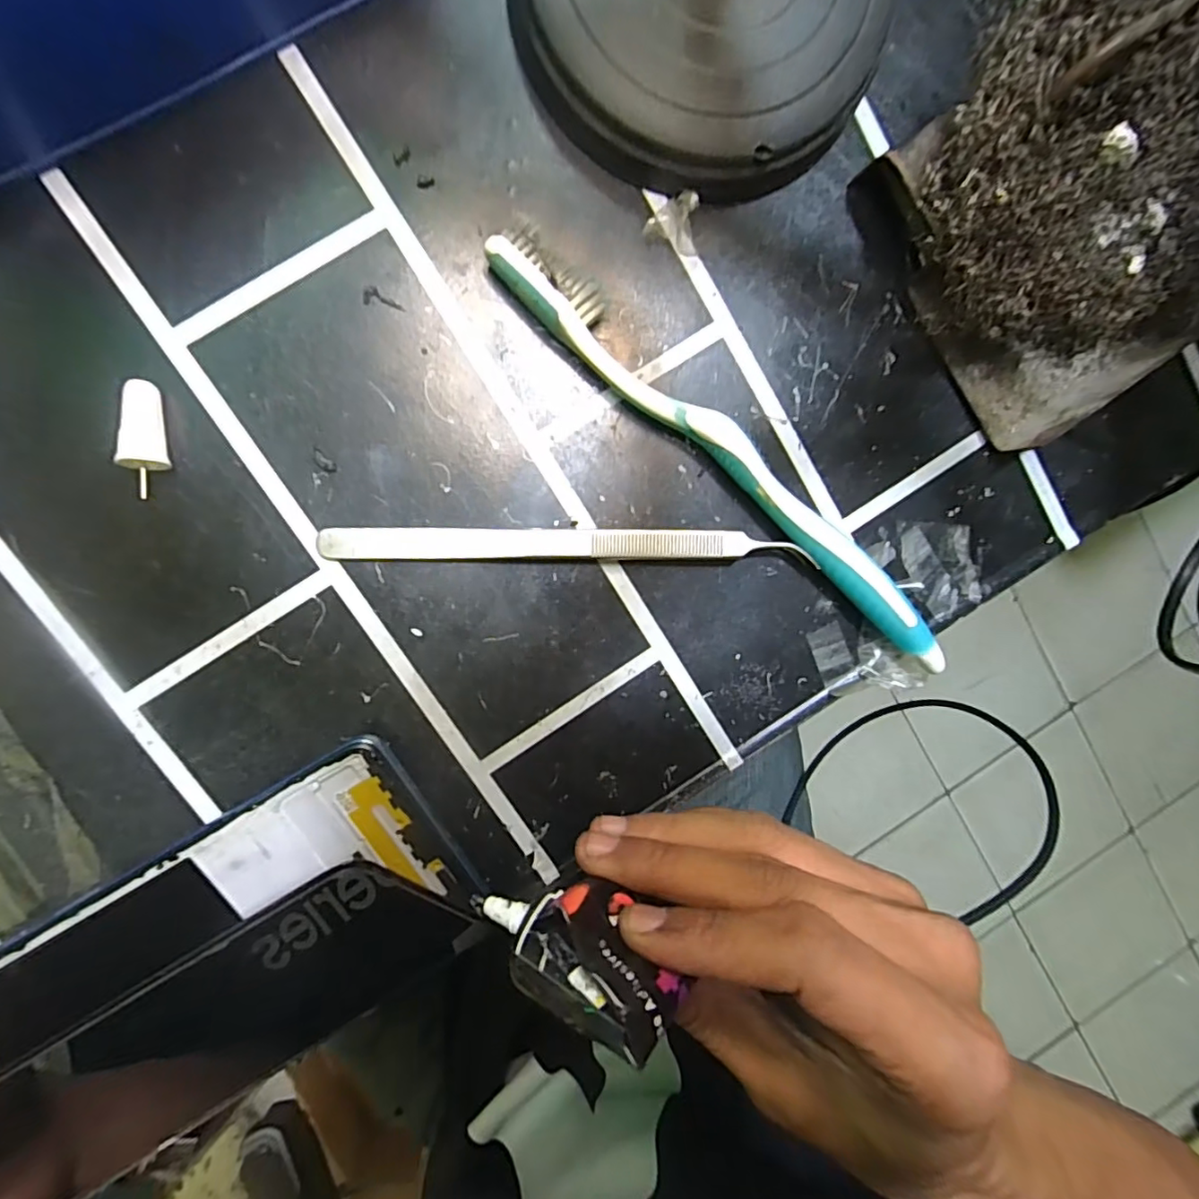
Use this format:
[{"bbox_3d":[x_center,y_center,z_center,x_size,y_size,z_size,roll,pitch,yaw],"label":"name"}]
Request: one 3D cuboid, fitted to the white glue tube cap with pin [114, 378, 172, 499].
[{"bbox_3d":[-0.123,-0.044,0.156,0.008,0.009,0.030,1,95,-8],"label":"white glue tube cap with pin"}]

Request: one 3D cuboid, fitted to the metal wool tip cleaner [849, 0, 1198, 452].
[{"bbox_3d":[0.136,-0.109,0.161,0.087,0.056,0.107,-41,99,-2],"label":"metal wool tip cleaner"}]

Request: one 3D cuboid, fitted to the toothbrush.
[{"bbox_3d":[0.040,-0.041,0.175,0.179,0.017,0.015,40,89,-10],"label":"toothbrush"}]

